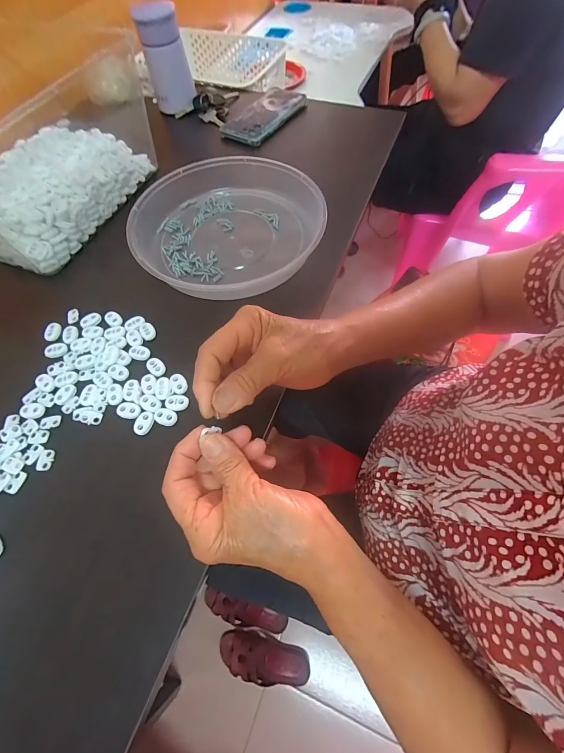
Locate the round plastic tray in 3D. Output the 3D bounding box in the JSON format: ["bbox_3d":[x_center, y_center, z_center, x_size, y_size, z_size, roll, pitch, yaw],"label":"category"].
[{"bbox_3d":[-0.064,-0.187,0.397,0.230,0.040,0.226,-1,62,2],"label":"round plastic tray"}]

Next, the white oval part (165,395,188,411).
[{"bbox_3d":[-0.101,0.025,0.307,0.022,0.004,0.015,-3,62,2],"label":"white oval part"}]

